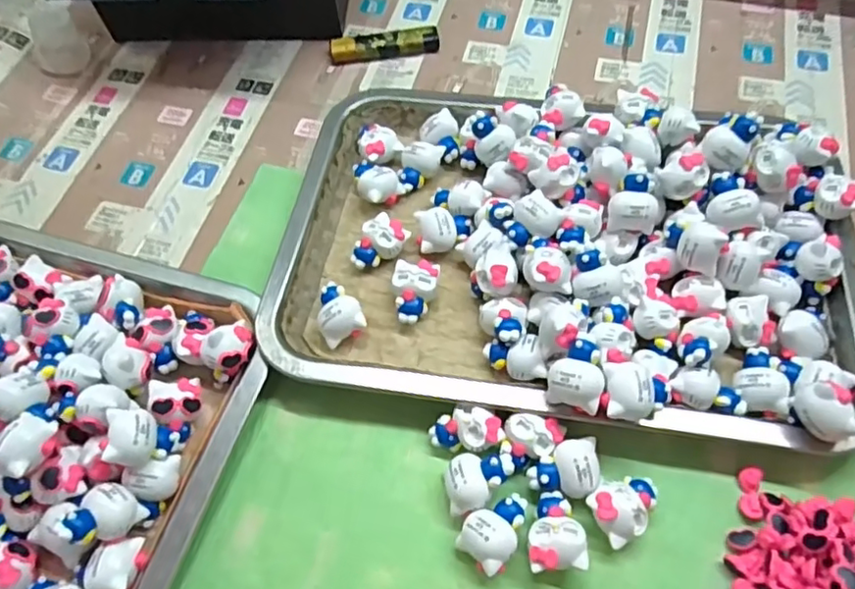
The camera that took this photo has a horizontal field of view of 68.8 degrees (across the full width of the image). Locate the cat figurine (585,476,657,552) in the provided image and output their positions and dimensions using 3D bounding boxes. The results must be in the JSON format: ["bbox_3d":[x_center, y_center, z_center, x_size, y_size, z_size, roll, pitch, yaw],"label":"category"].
[{"bbox_3d":[0.090,0.096,0.281,0.034,0.019,0.024,-26,61,-12],"label":"cat figurine"}]

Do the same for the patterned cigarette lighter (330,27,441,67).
[{"bbox_3d":[-0.031,-0.182,0.457,0.079,0.014,0.016,-6,59,0],"label":"patterned cigarette lighter"}]

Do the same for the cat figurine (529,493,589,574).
[{"bbox_3d":[0.057,0.105,0.279,0.024,0.018,0.034,-1,59,2],"label":"cat figurine"}]

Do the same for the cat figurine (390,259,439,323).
[{"bbox_3d":[-0.007,0.000,0.342,0.024,0.021,0.033,4,60,6],"label":"cat figurine"}]

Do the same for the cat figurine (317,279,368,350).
[{"bbox_3d":[-0.049,0.011,0.338,0.024,0.021,0.031,-27,62,-12],"label":"cat figurine"}]

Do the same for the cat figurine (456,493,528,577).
[{"bbox_3d":[0.030,0.106,0.280,0.023,0.021,0.035,28,65,18],"label":"cat figurine"}]

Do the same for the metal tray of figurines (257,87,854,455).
[{"bbox_3d":[0.074,-0.033,0.345,0.310,0.049,0.208,8,60,8],"label":"metal tray of figurines"}]

